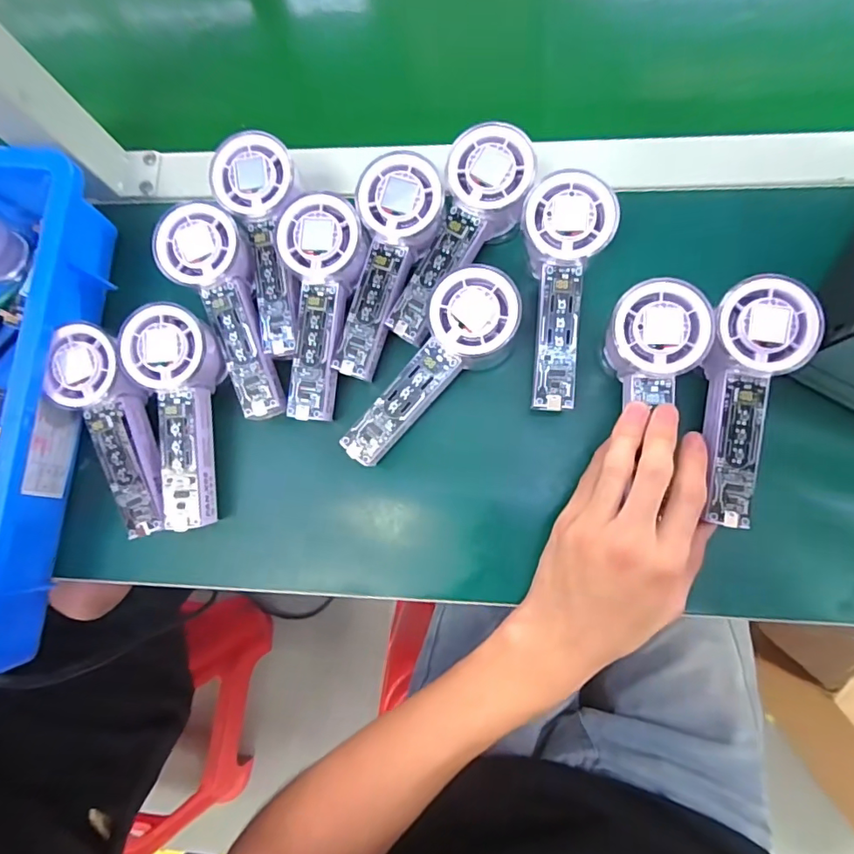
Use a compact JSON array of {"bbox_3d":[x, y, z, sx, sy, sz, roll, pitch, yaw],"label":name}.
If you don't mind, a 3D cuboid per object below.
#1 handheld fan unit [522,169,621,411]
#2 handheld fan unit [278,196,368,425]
[{"bbox_3d":[0.082,-0.086,0.328,0.054,0.029,0.142,9,81,8],"label":"handheld fan unit"},{"bbox_3d":[-0.071,-0.079,0.348,0.053,0.035,0.145,1,80,6],"label":"handheld fan unit"}]

